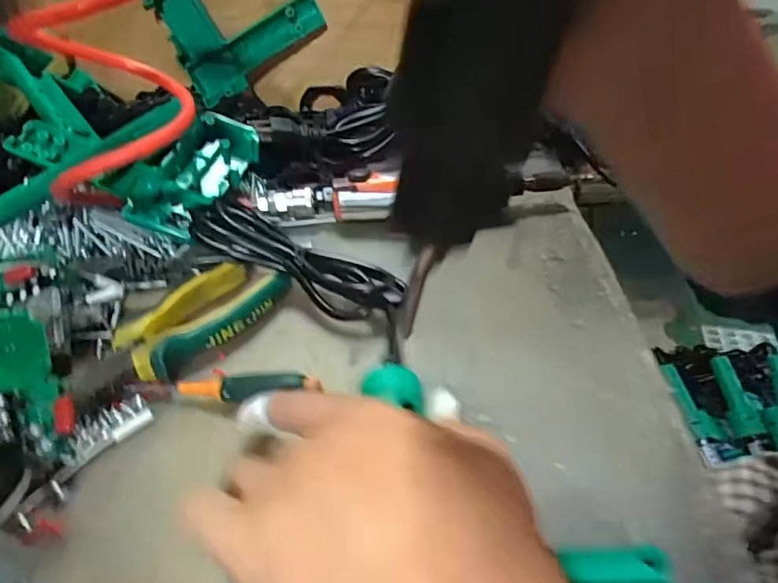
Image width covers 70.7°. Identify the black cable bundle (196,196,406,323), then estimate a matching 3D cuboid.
[{"bbox_3d":[-0.065,-0.025,0.367,0.157,0.037,0.048,16,42,22],"label":"black cable bundle"}]

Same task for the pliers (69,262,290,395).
[{"bbox_3d":[-0.125,0.018,0.337,0.057,0.017,0.128,27,47,32],"label":"pliers"}]

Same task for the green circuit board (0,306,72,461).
[{"bbox_3d":[-0.179,0.043,0.266,0.035,0.012,0.078,2,57,-55],"label":"green circuit board"}]

